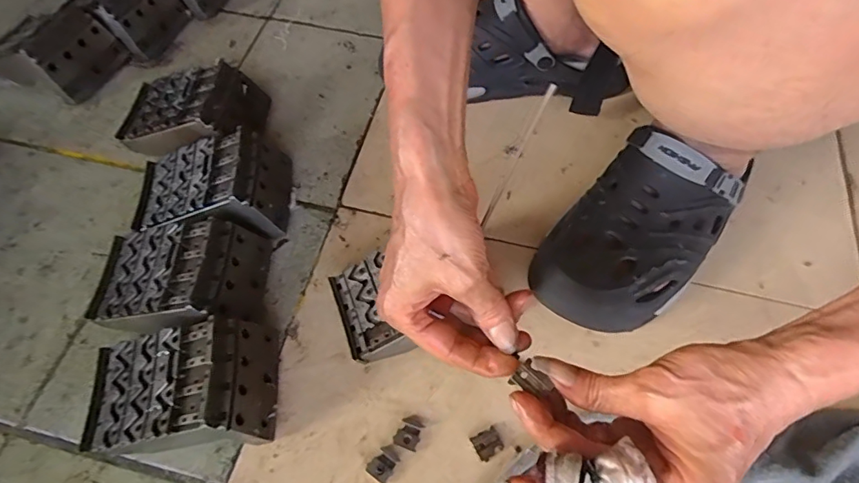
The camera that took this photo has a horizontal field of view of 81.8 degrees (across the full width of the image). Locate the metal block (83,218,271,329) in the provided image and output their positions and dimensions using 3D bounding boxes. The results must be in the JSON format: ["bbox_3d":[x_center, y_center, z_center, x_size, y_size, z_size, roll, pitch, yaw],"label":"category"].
[{"bbox_3d":[-0.216,0.031,0.420,0.140,0.064,0.094,-1,61,-2],"label":"metal block"}]

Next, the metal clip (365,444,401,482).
[{"bbox_3d":[-0.034,0.170,0.380,0.019,0.005,0.026,33,65,16],"label":"metal clip"}]

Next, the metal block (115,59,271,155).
[{"bbox_3d":[-0.248,-0.134,0.509,0.139,0.063,0.092,3,61,0],"label":"metal block"}]

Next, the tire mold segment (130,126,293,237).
[{"bbox_3d":[-0.205,-0.051,0.462,0.137,0.064,0.089,-2,61,-3],"label":"tire mold segment"}]

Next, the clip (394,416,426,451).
[{"bbox_3d":[-0.015,0.150,0.389,0.019,0.007,0.025,22,63,10],"label":"clip"}]

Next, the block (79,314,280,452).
[{"bbox_3d":[-0.192,0.109,0.376,0.138,0.066,0.085,-4,61,-4],"label":"block"}]

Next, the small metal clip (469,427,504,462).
[{"bbox_3d":[0.045,0.157,0.386,0.021,0.006,0.019,-27,65,-15],"label":"small metal clip"}]

